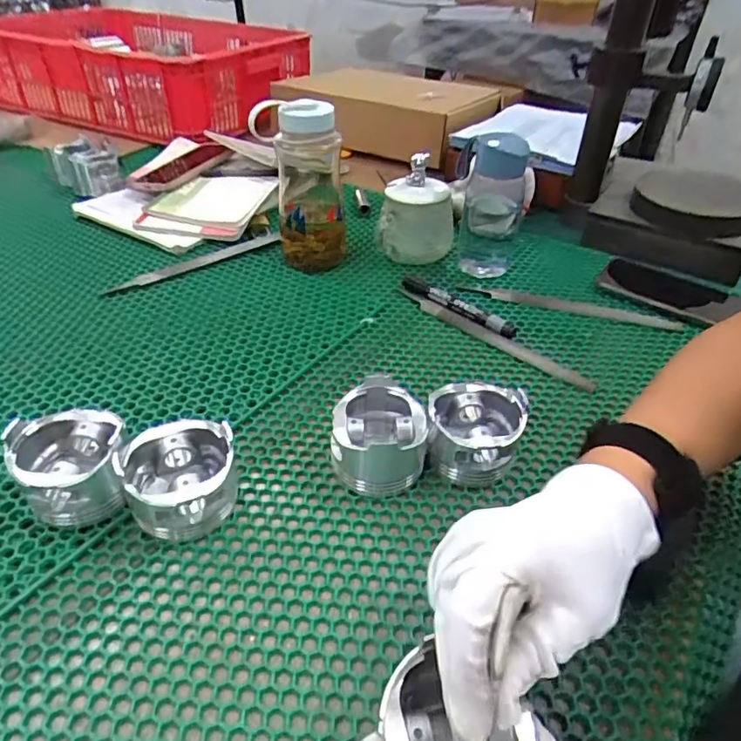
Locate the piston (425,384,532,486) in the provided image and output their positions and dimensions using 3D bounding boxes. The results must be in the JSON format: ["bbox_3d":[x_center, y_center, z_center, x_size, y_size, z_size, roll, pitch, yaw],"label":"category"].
[{"bbox_3d":[0.083,0.050,0.423,0.074,0.048,0.070,8,40,5],"label":"piston"}]

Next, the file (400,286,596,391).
[{"bbox_3d":[0.122,-0.039,0.562,0.232,0.007,0.015,31,47,29],"label":"file"}]

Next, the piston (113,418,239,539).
[{"bbox_3d":[-0.132,0.076,0.375,0.074,0.054,0.069,2,40,-2],"label":"piston"}]

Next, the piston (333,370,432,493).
[{"bbox_3d":[0.007,0.051,0.412,0.069,0.056,0.075,2,40,-2],"label":"piston"}]

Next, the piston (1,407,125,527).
[{"bbox_3d":[-0.208,0.067,0.376,0.067,0.054,0.070,2,40,-2],"label":"piston"}]

